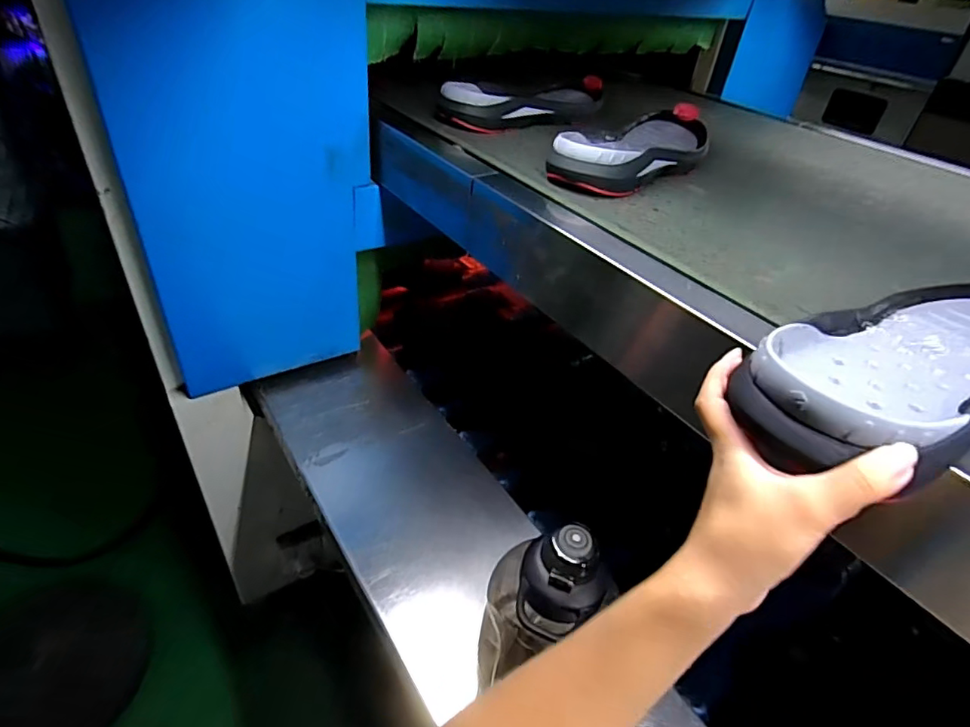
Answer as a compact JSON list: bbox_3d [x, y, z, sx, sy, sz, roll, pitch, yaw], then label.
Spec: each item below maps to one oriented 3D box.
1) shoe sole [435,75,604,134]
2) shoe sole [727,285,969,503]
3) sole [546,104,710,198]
[{"bbox_3d":[0.069,-0.392,0.806,0.299,0.049,0.090,-26,47,-34],"label":"shoe sole"},{"bbox_3d":[0.284,-0.004,0.337,0.317,0.044,0.107,-12,40,-24],"label":"shoe sole"},{"bbox_3d":[0.199,-0.269,0.674,0.112,0.051,0.305,28,43,28],"label":"sole"}]

